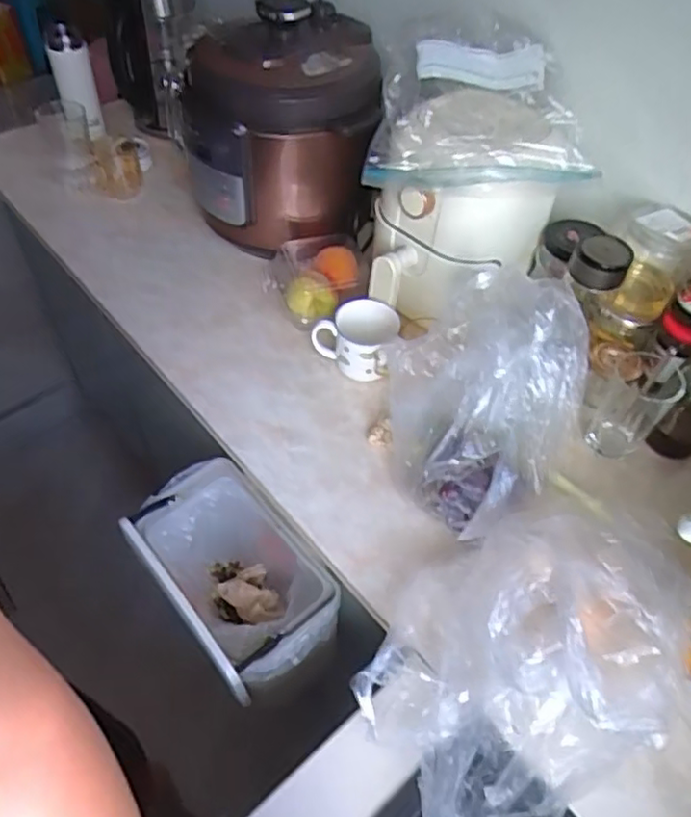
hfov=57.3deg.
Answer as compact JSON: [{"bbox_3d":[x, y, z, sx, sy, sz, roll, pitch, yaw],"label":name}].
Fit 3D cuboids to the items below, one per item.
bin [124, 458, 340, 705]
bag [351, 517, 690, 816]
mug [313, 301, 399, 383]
[{"bbox_3d":[-0.146,0.220,0.812,0.168,0.133,0.274,-30,59,-25],"label":"bin"},{"bbox_3d":[0.119,0.237,0.503,0.213,0.171,0.294,26,54,16],"label":"bag"},{"bbox_3d":[0.012,-0.088,0.833,0.107,0.081,0.081,17,52,10],"label":"mug"}]

